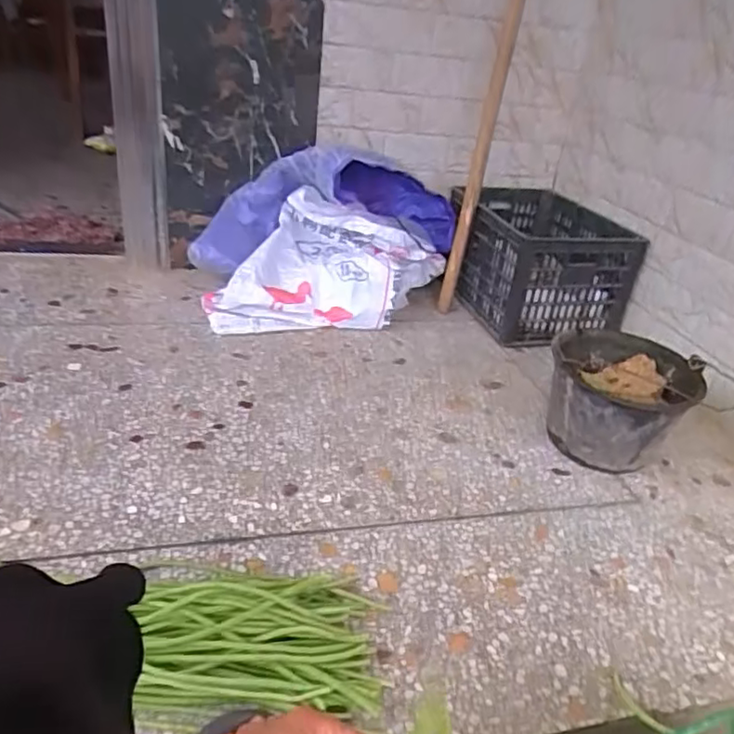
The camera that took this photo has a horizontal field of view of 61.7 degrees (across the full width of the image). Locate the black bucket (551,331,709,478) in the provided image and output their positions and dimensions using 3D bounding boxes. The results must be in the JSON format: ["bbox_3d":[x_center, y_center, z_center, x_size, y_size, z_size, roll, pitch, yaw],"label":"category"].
[{"bbox_3d":[0.468,0.053,1.157,0.237,0.182,0.262,16,31,17],"label":"black bucket"}]

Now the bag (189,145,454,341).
[{"bbox_3d":[-0.074,-0.330,1.502,0.659,0.313,0.354,-1,30,-13],"label":"bag"}]

